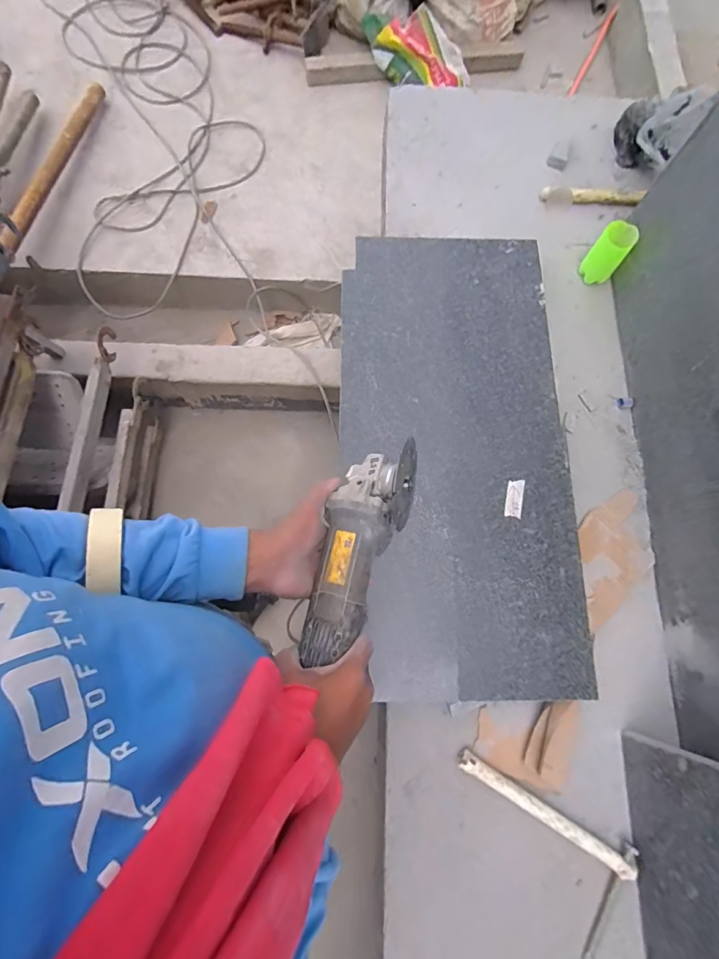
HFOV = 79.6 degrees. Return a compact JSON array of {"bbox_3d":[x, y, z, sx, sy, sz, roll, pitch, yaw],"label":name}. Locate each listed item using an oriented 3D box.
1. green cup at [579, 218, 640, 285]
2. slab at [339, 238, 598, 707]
[{"bbox_3d":[0.445,-0.405,0.775,0.060,0.087,0.057,36,77,7],"label":"green cup"},{"bbox_3d":[0.147,-0.064,0.681,0.341,0.023,0.743,0,76,-2],"label":"slab"}]

